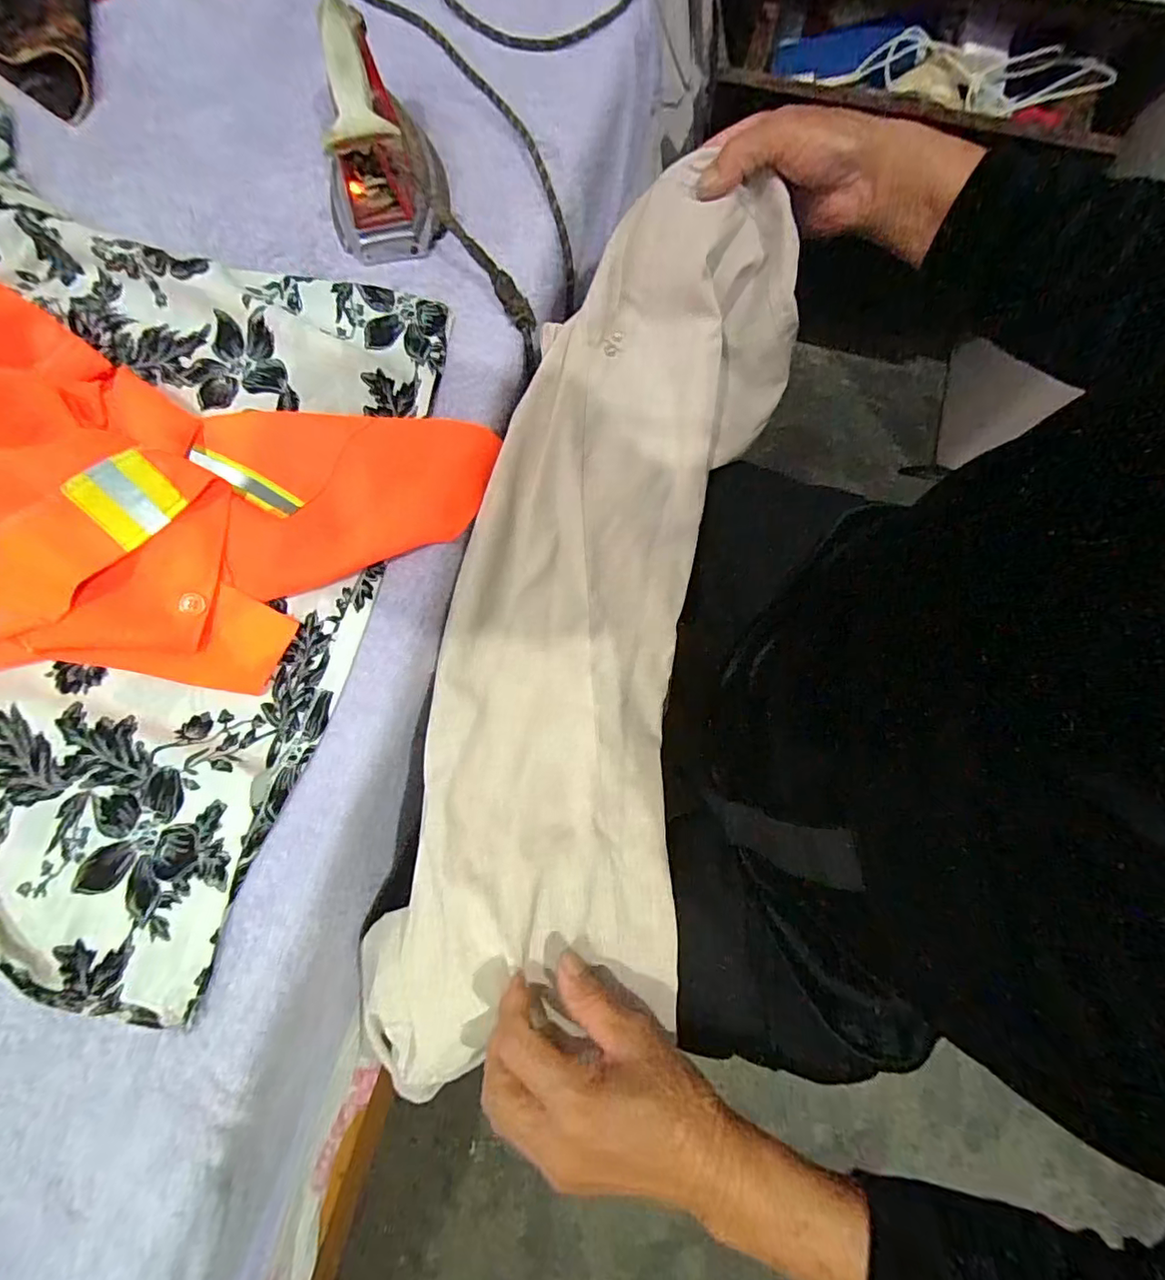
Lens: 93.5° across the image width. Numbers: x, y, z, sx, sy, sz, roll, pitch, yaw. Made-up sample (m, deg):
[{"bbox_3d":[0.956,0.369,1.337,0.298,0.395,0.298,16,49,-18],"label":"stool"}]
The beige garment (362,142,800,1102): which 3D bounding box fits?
[{"bbox_3d":[0.004,-0.020,0.391,0.199,0.105,0.570,14,84,2],"label":"beige garment"}]

